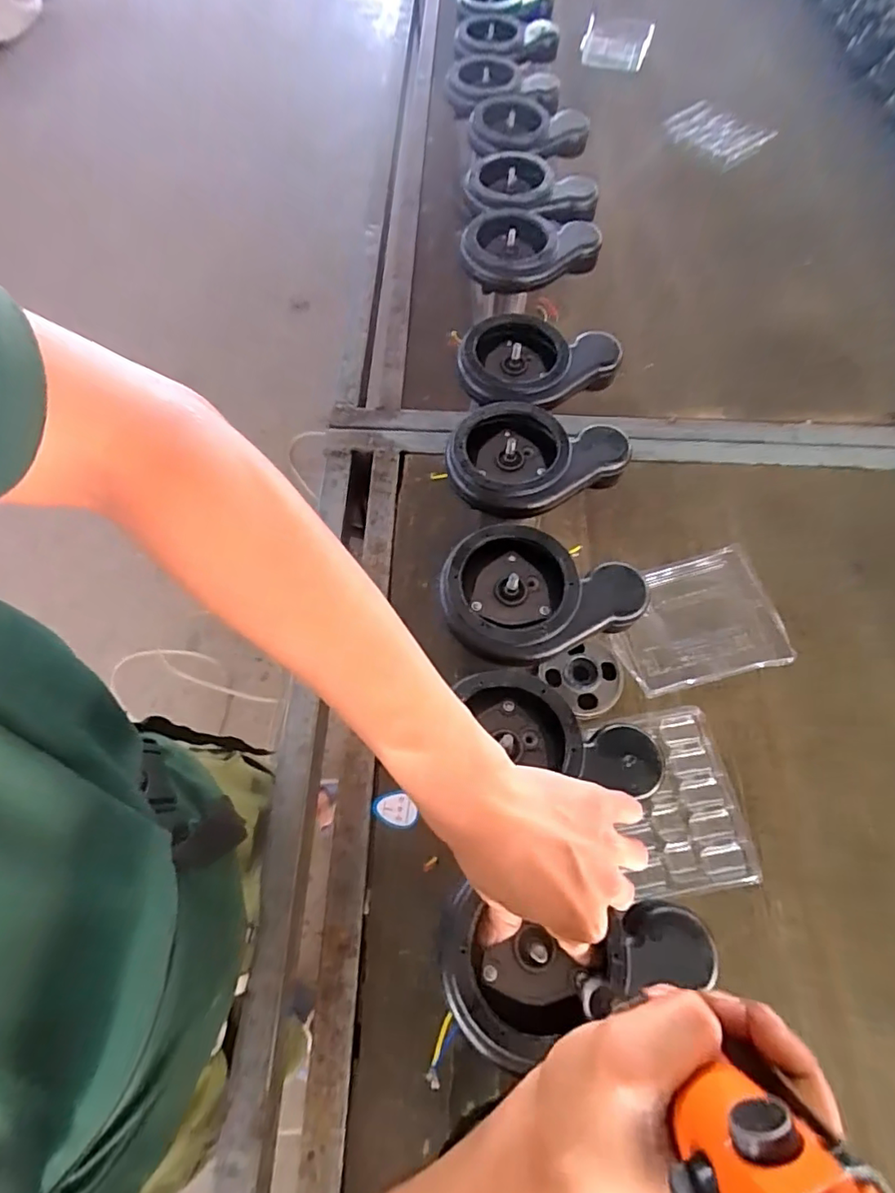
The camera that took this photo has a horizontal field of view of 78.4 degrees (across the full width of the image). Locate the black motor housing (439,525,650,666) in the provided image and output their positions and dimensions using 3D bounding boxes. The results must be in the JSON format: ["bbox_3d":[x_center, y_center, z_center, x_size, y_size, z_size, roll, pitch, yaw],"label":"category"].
[{"bbox_3d":[0.073,-0.008,0.462,0.161,0.039,0.122,-20,67,-11],"label":"black motor housing"}]

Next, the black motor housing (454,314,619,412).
[{"bbox_3d":[0.097,-0.242,0.573,0.171,0.042,0.119,-10,65,-6],"label":"black motor housing"}]

